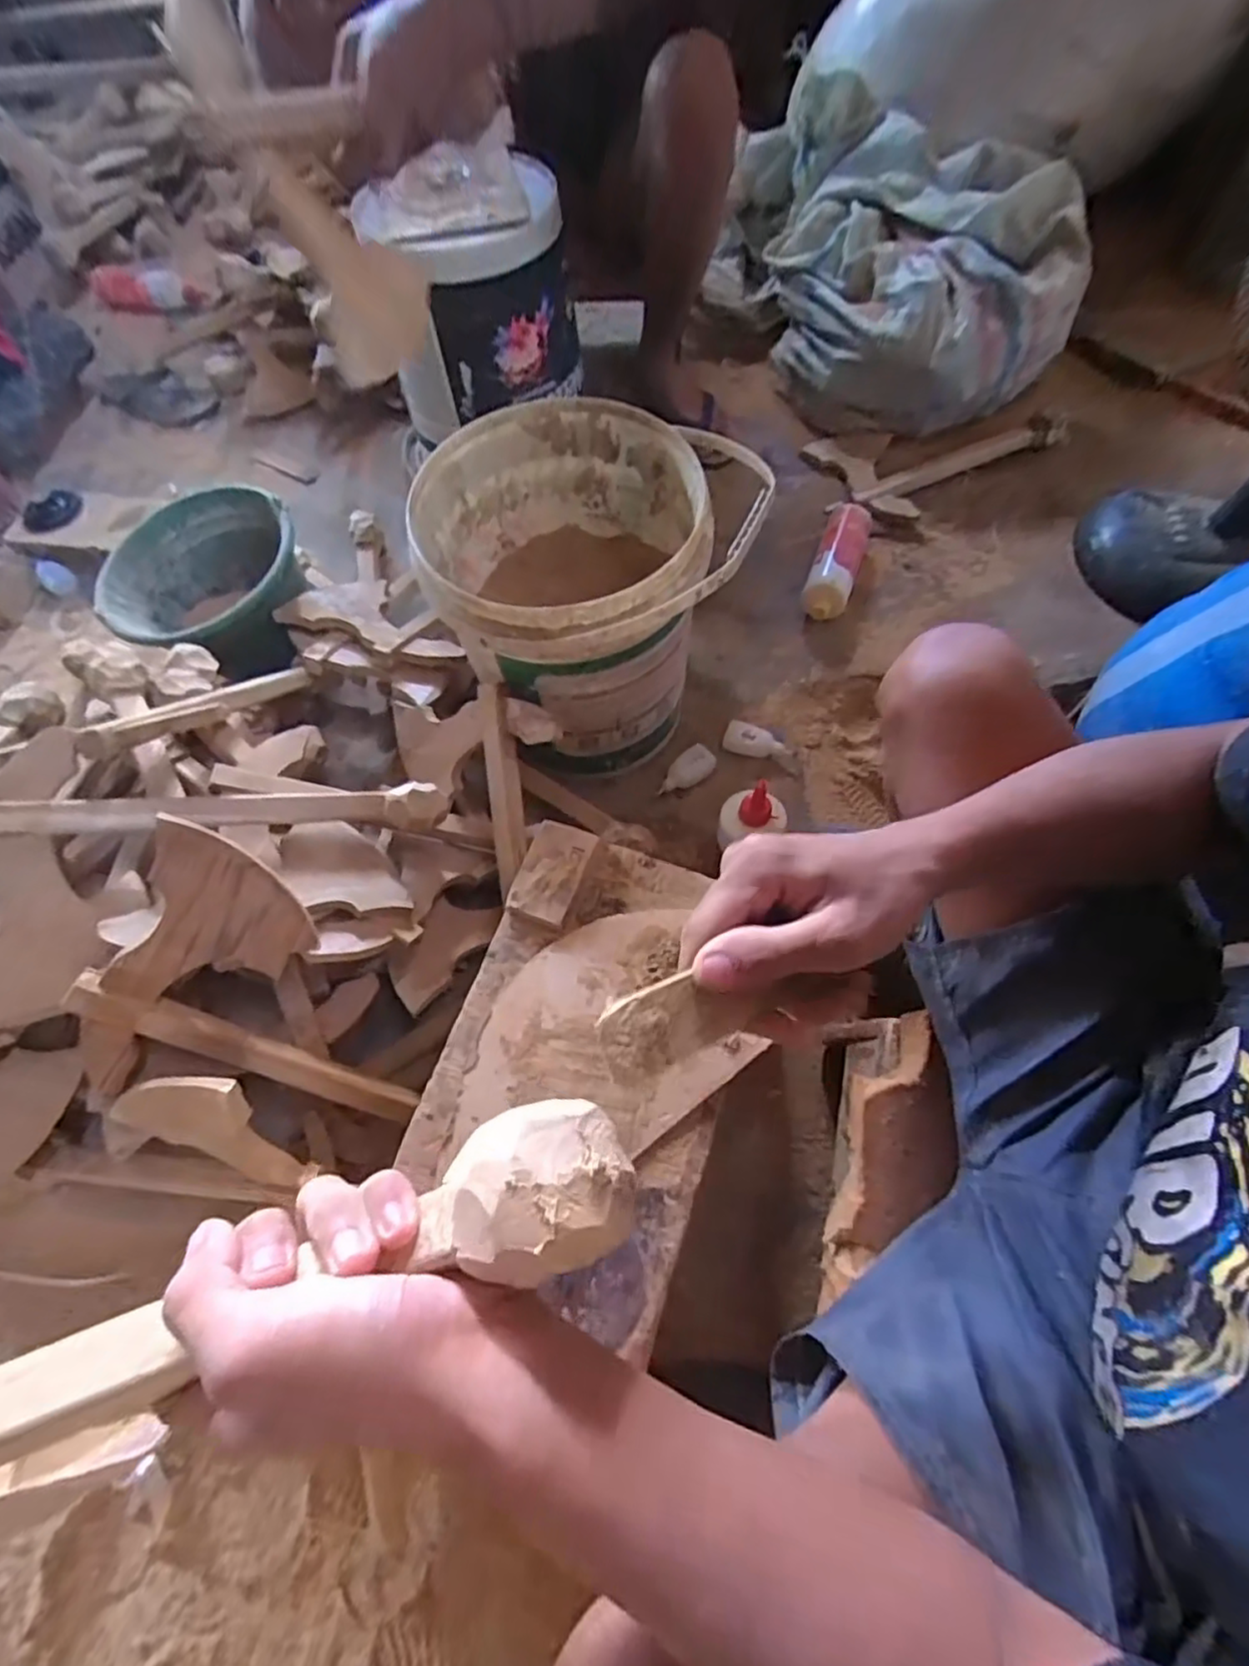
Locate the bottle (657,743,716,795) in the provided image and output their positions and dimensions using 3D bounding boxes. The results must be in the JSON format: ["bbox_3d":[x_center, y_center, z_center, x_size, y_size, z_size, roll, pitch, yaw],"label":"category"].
[{"bbox_3d":[0.082,-0.080,0.878,0.078,0.034,0.042,-36,67,-14],"label":"bottle"}]

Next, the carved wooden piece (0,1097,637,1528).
[{"bbox_3d":[-0.163,0.167,0.198,0.345,0.056,0.063,-19,69,-8],"label":"carved wooden piece"}]

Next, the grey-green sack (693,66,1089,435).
[{"bbox_3d":[0.460,-0.946,1.114,0.462,0.274,0.498,-24,65,-8],"label":"grey-green sack"}]

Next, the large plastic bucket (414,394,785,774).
[{"bbox_3d":[-0.036,-0.249,0.775,0.343,0.313,0.296,14,66,10],"label":"large plastic bucket"}]

